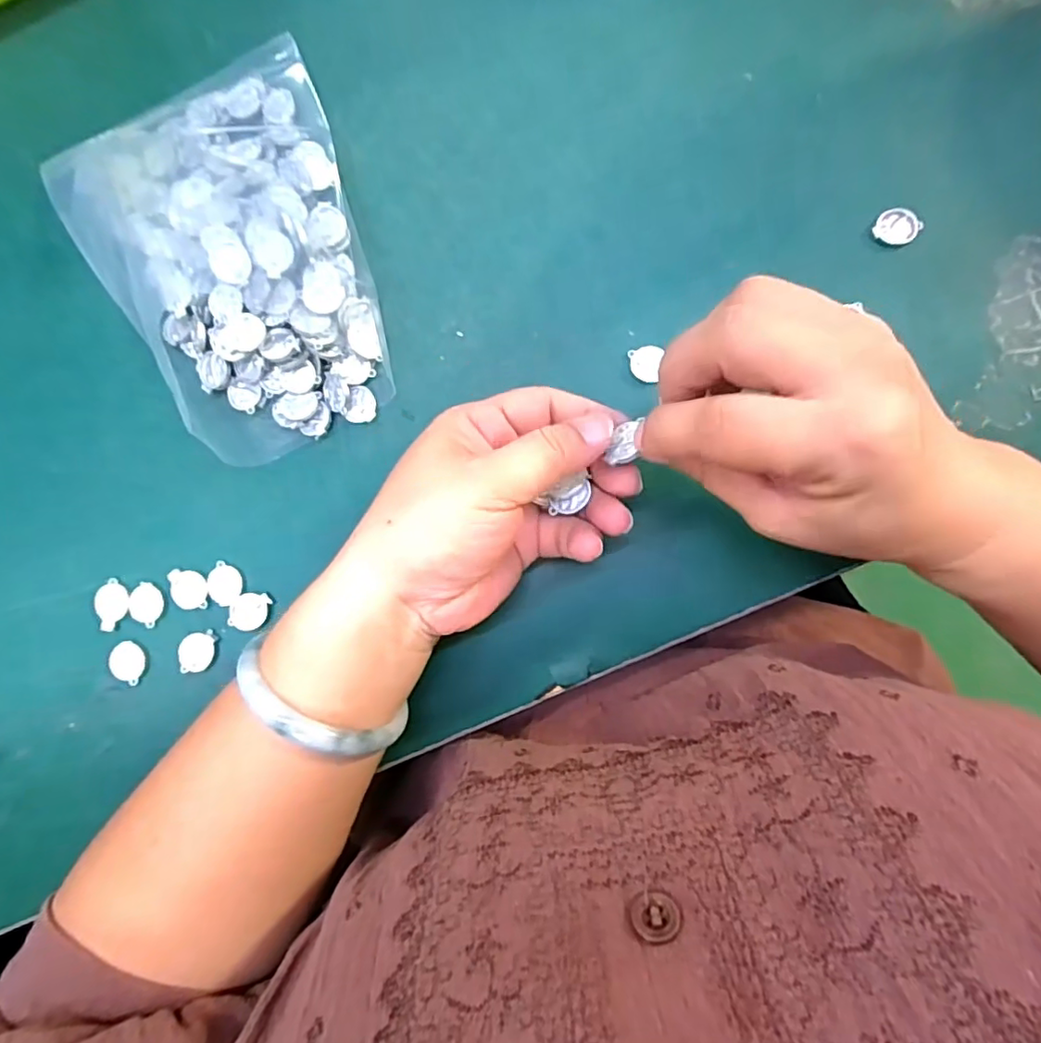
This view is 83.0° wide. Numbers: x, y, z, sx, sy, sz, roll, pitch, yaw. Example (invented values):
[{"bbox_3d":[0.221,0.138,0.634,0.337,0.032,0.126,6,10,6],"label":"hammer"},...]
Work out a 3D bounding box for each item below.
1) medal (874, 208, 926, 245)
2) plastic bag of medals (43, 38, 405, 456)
[{"bbox_3d":[0.172,-0.135,0.267,0.018,0.004,0.016,32,89,7],"label":"medal"},{"bbox_3d":[-0.139,-0.127,0.279,0.129,0.032,0.193,-24,84,3],"label":"plastic bag of medals"}]

